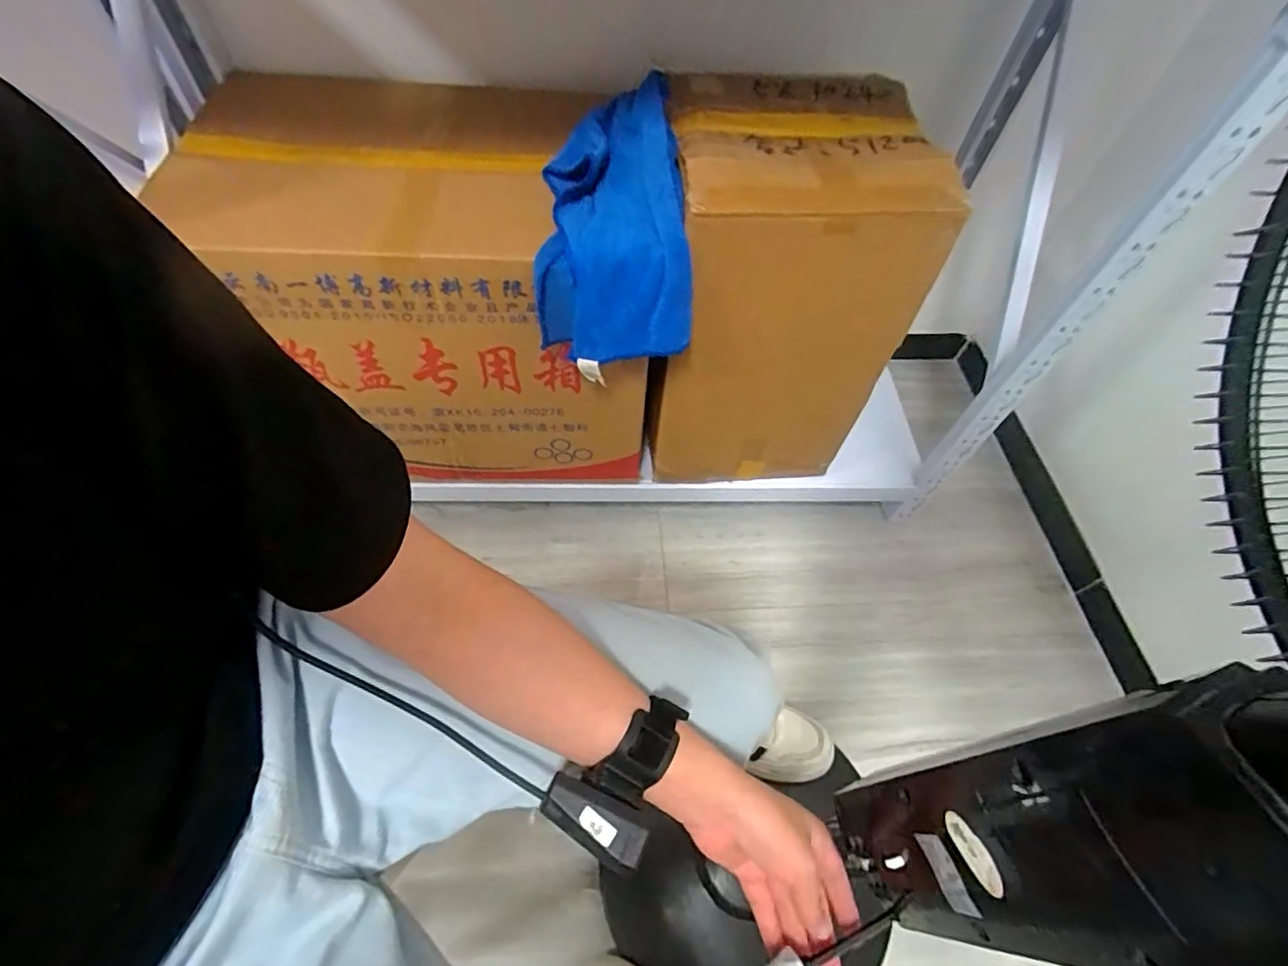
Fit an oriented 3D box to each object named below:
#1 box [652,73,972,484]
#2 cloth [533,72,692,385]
[{"bbox_3d":[0.177,-0.263,0.874,0.299,0.501,0.283,0,58,-4],"label":"box"},{"bbox_3d":[-0.048,-0.305,0.700,0.170,0.171,0.294,-5,59,-7],"label":"cloth"}]

